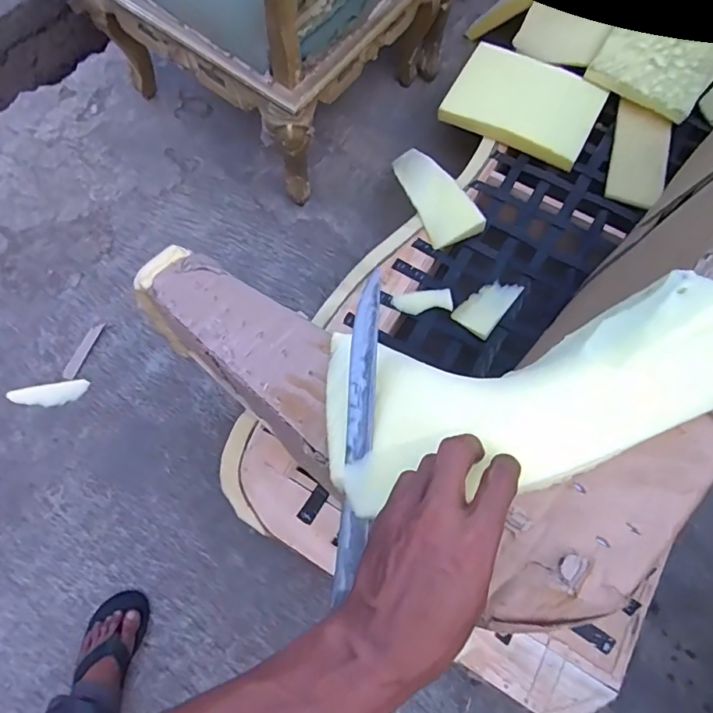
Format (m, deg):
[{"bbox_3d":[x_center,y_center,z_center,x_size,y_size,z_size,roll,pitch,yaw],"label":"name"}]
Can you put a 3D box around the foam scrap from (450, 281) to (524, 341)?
[{"bbox_3d":[0.278,-0.110,1.057,0.087,0.020,0.147,40,74,10],"label":"foam scrap"}]

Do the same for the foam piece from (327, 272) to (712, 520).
[{"bbox_3d":[0.140,0.021,0.391,0.334,0.045,0.134,-15,71,5],"label":"foam piece"}]

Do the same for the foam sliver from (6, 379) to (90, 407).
[{"bbox_3d":[-0.704,0.089,1.139,0.173,0.019,0.049,-9,71,-3],"label":"foam sliver"}]

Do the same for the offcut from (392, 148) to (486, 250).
[{"bbox_3d":[0.173,-0.397,1.186,0.118,0.048,0.333,-19,57,-7],"label":"offcut"}]

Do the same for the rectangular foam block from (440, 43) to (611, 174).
[{"bbox_3d":[0.407,-0.622,1.220,0.344,0.035,0.260,26,72,6],"label":"rectangular foam block"}]

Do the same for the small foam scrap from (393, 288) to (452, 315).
[{"bbox_3d":[0.141,-0.118,1.066,0.126,0.009,0.058,-5,72,-4],"label":"small foam scrap"}]

